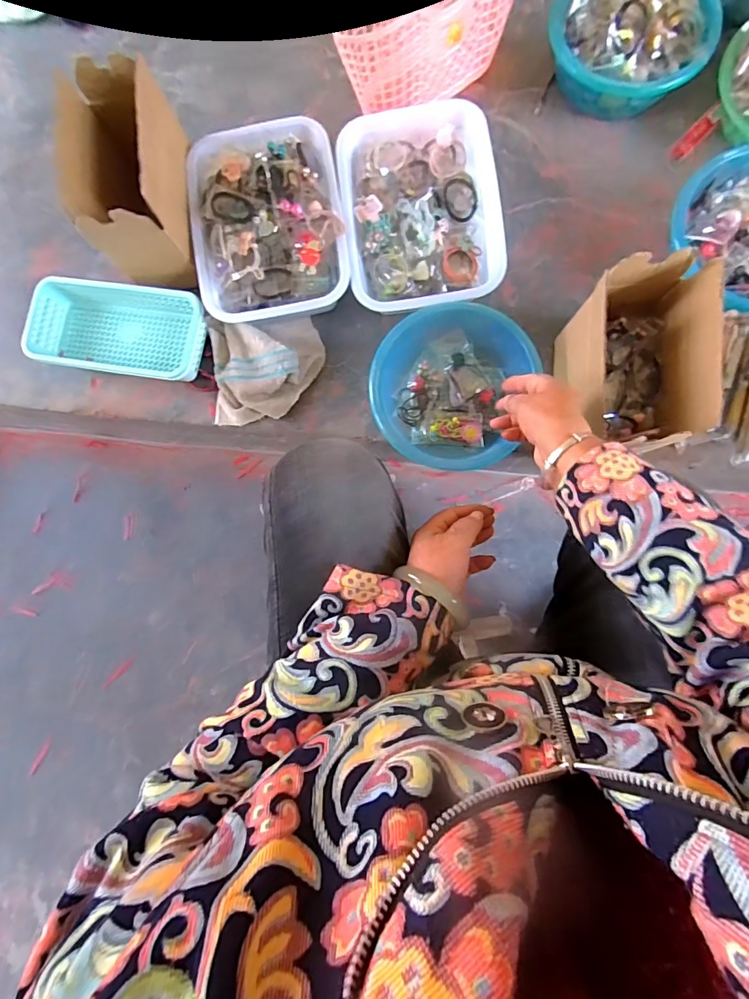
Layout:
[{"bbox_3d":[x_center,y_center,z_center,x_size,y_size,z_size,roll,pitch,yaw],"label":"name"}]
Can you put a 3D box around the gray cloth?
[{"bbox_3d":[-0.162,-0.198,0.664,0.166,0.051,0.148,-7,85,2],"label":"gray cloth"}]

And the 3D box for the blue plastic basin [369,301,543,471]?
[{"bbox_3d":[0.103,-0.156,0.627,0.202,0.075,0.212,0,85,3],"label":"blue plastic basin"}]

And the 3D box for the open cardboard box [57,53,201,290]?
[{"bbox_3d":[-0.322,-0.428,0.622,0.116,0.176,0.220,-4,85,2],"label":"open cardboard box"}]

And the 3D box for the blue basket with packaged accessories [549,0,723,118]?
[{"bbox_3d":[0.366,-0.657,0.640,0.201,0.104,0.194,0,85,3],"label":"blue basket with packaged accessories"}]

